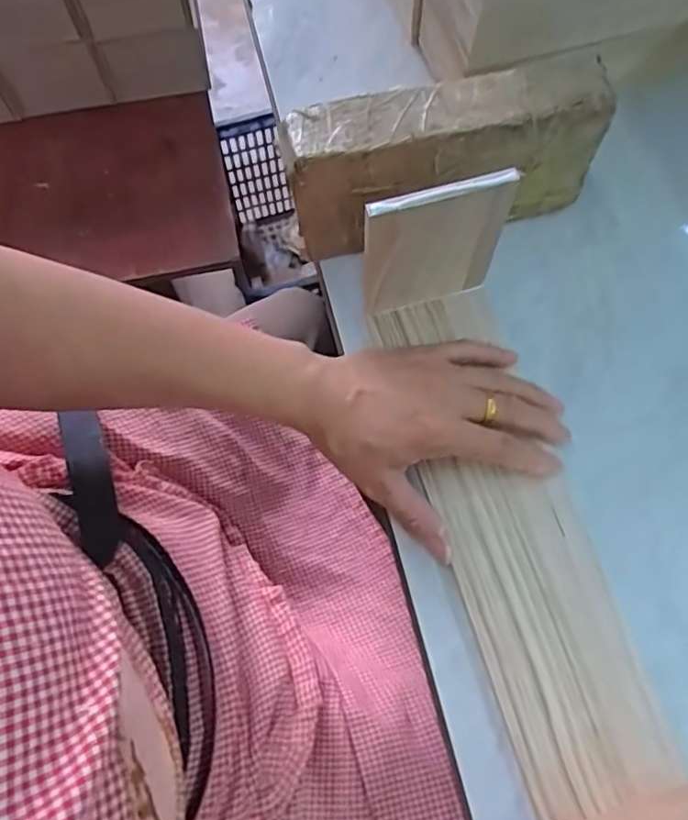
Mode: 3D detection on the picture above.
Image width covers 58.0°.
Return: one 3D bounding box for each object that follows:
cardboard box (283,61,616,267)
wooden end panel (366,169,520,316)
[{"bbox_3d":[0.066,-0.168,0.429,0.211,0.108,0.047,-12,69,-6],"label":"cardboard box"},{"bbox_3d":[0.057,-0.100,0.393,0.090,0.117,0.009,-15,71,-5],"label":"wooden end panel"}]

